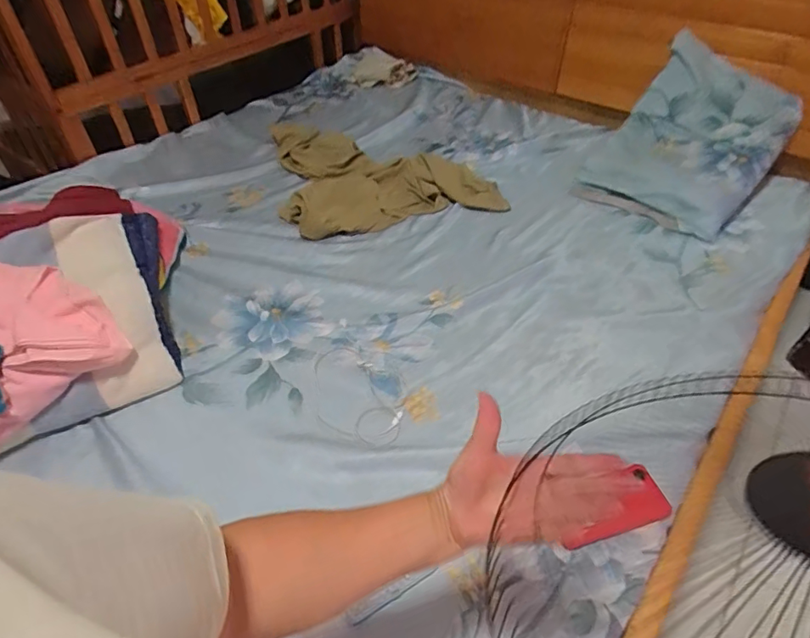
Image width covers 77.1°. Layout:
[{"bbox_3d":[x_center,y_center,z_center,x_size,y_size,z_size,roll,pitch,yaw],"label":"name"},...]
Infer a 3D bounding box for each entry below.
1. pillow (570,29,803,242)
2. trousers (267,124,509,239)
[{"bbox_3d":[0.627,-0.409,1.149,0.348,0.126,0.431,36,83,35],"label":"pillow"},{"bbox_3d":[-0.070,-0.390,1.248,0.486,0.056,0.498,-12,47,-12],"label":"trousers"}]

